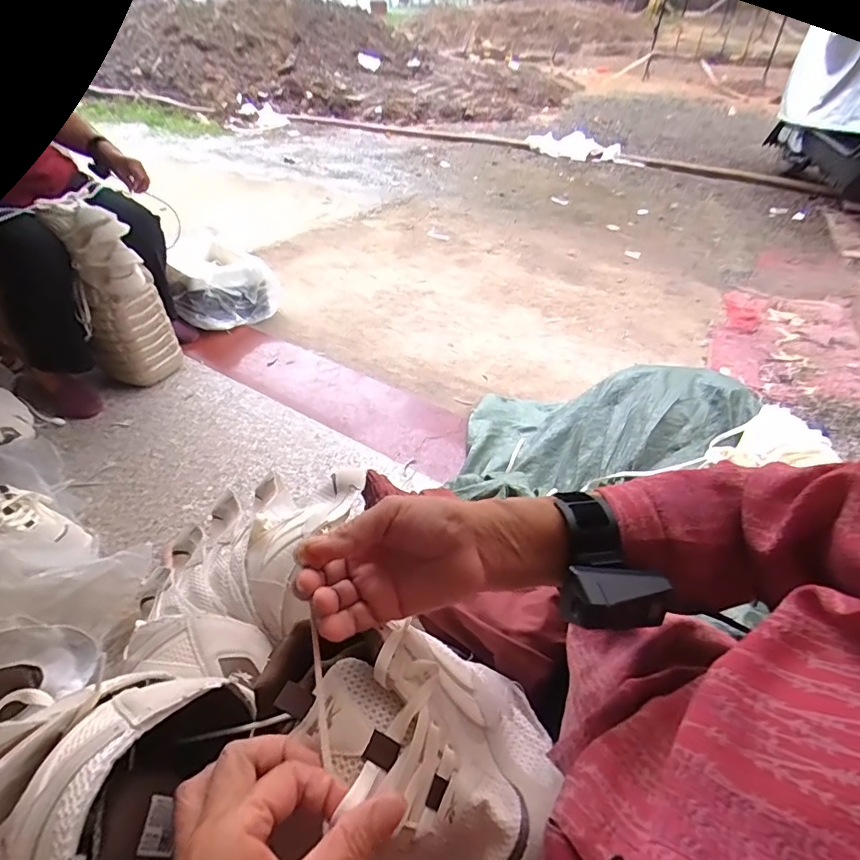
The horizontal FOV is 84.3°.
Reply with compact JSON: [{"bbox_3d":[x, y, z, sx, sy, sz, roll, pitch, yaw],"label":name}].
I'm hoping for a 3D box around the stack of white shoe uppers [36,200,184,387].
[{"bbox_3d":[-0.792,-0.313,1.213,0.195,0.461,0.143,-25,49,-24],"label":"stack of white shoe uppers"}]

